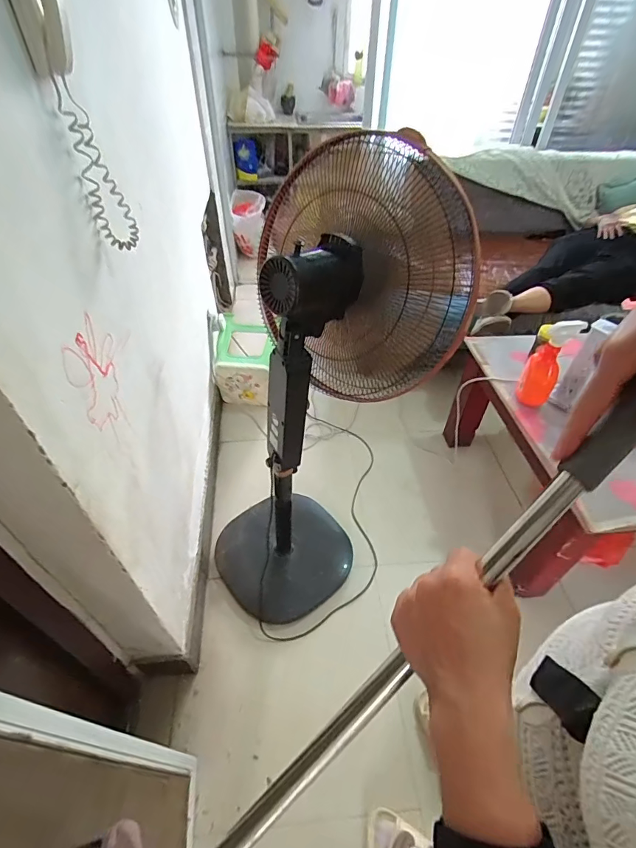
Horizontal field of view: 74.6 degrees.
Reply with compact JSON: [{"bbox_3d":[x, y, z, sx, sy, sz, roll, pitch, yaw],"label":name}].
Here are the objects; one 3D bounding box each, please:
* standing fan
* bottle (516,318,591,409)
[{"bbox_3d":[-0.045,-0.006,1.050,0.552,1.151,0.424,-18,48,-19],"label":"standing fan"},{"bbox_3d":[0.708,-0.192,1.288,0.106,0.287,0.092,26,50,23],"label":"bottle"}]

